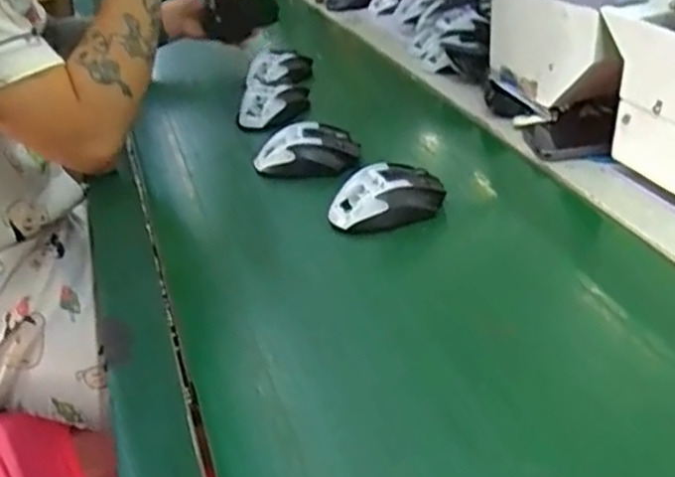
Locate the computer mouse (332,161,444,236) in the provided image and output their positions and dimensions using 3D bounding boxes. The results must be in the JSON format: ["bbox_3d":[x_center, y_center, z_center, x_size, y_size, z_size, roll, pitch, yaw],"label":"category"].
[{"bbox_3d":[0.049,-0.041,0.674,0.115,0.049,0.054,-15,33,-17],"label":"computer mouse"}]

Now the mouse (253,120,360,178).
[{"bbox_3d":[-0.036,-0.103,0.785,0.114,0.046,0.056,-9,32,-8],"label":"mouse"}]

